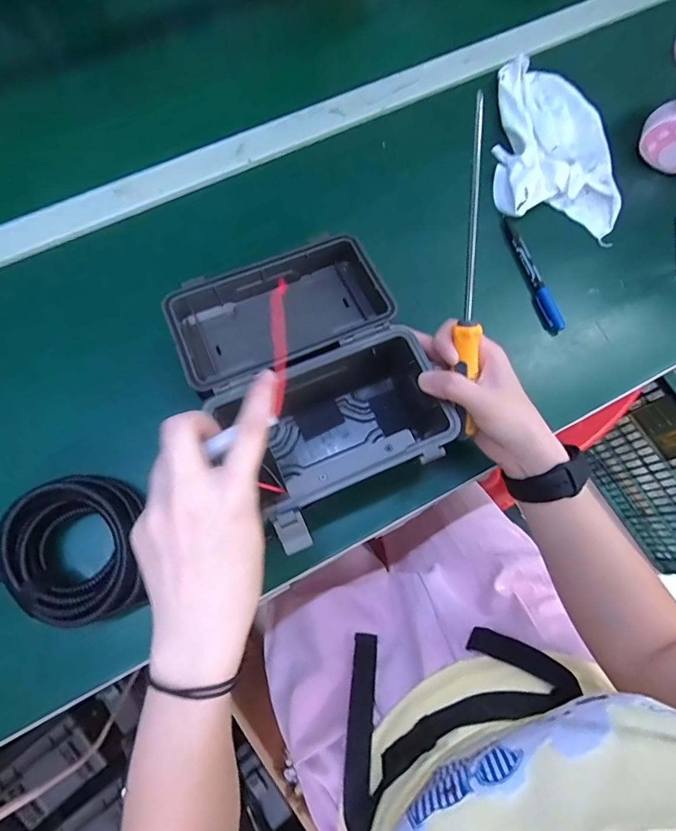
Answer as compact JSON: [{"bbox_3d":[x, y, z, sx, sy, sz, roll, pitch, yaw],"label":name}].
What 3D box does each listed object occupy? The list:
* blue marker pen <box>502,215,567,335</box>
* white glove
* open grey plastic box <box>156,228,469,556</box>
[{"bbox_3d":[0.198,-0.146,0.469,0.013,0.011,0.136,-18,75,-6],"label":"blue marker pen"},{"bbox_3d":[0.239,-0.305,0.503,0.124,0.025,0.219,4,74,0],"label":"white glove"},{"bbox_3d":[-0.025,-0.031,0.389,0.170,0.083,0.216,-25,76,-8],"label":"open grey plastic box"}]

